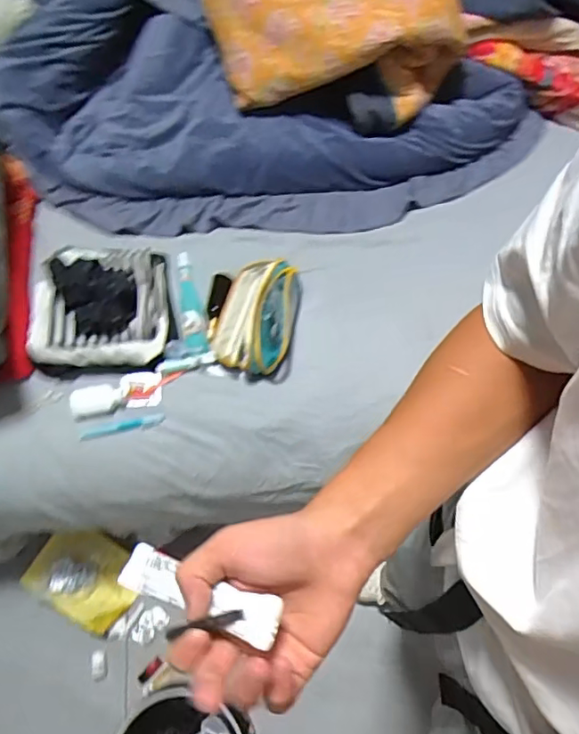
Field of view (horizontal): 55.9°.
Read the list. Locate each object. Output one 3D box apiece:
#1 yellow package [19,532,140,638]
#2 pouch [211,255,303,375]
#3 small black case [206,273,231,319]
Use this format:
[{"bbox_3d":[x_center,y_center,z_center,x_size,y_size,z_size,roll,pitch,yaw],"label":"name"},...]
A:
[{"bbox_3d":[-0.500,0.509,1.338,0.268,0.028,0.187,27,70,11],"label":"yellow package"},{"bbox_3d":[-0.065,-0.105,1.004,0.146,0.088,0.223,9,67,4],"label":"pouch"},{"bbox_3d":[-0.139,-0.137,1.055,0.028,0.030,0.086,14,81,7],"label":"small black case"}]

